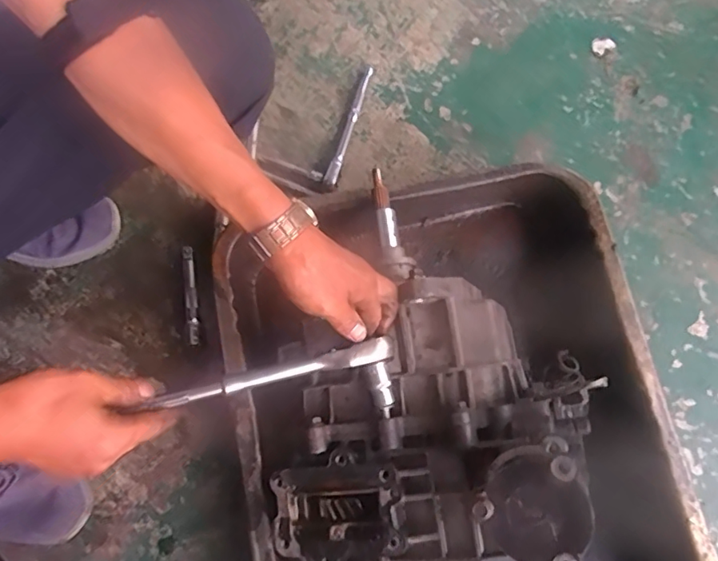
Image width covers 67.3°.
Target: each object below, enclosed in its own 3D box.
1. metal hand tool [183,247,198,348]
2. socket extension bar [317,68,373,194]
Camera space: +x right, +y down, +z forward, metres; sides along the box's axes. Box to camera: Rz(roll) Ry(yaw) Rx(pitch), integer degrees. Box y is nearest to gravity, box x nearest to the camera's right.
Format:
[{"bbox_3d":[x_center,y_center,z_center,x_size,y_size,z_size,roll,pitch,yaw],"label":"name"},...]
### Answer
[{"bbox_3d":[-0.207,0.017,0.667,0.012,0.017,0.125,-8,76,-3],"label":"metal hand tool"},{"bbox_3d":[-0.014,-0.202,0.728,0.021,0.027,0.204,18,76,3],"label":"socket extension bar"}]

